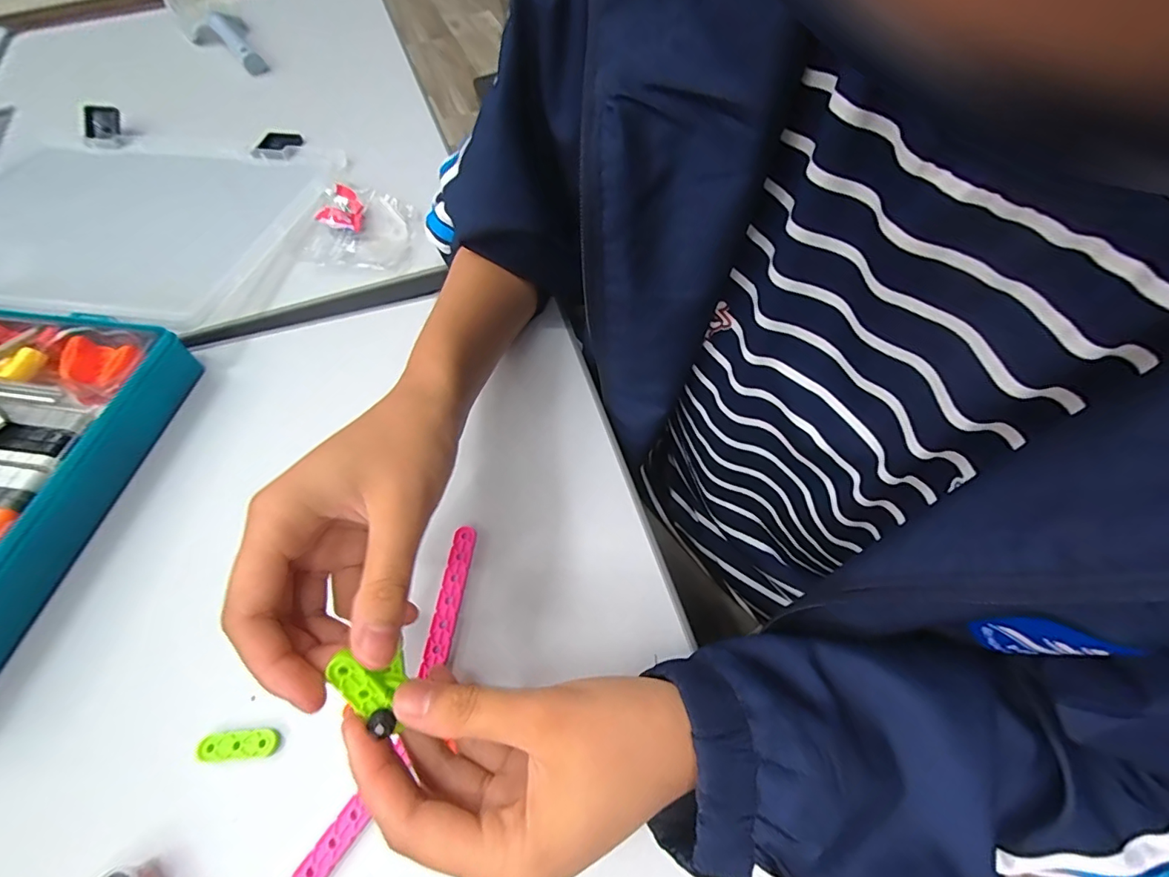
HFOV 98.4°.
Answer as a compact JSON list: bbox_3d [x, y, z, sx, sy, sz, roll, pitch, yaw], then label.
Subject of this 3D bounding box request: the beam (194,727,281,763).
[{"bbox_3d":[-0.171,0.152,0.250,0.038,0.007,0.012,-6,59,-2],"label":"beam"}]

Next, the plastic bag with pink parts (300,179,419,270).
[{"bbox_3d":[-0.194,-0.181,0.435,0.085,0.023,0.087,-2,59,1],"label":"plastic bag with pink parts"}]

